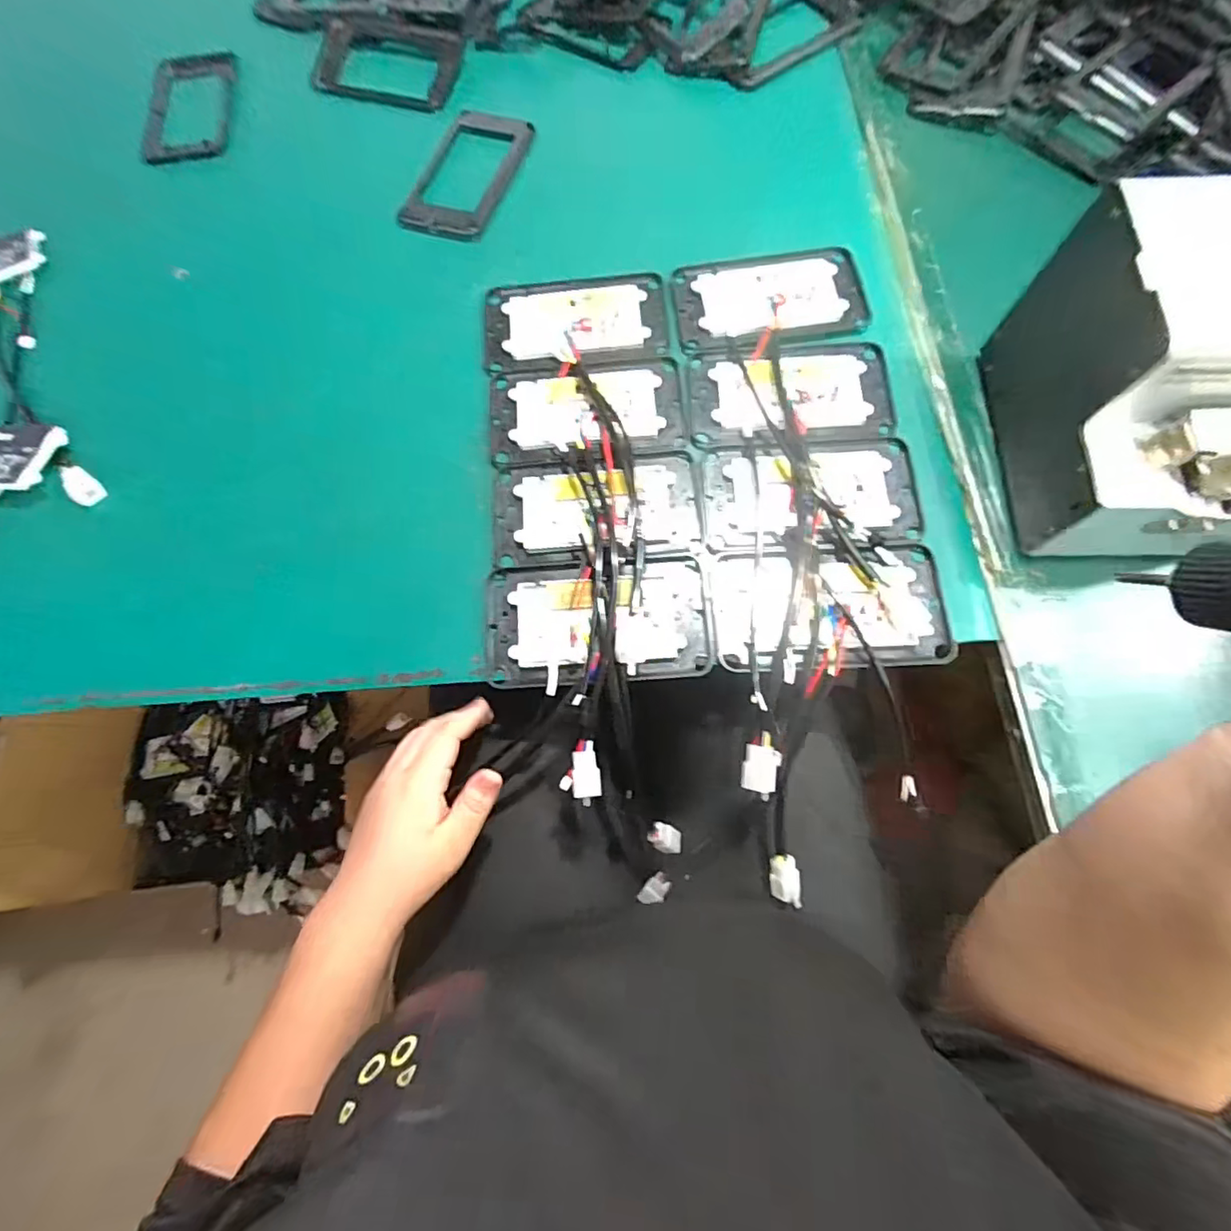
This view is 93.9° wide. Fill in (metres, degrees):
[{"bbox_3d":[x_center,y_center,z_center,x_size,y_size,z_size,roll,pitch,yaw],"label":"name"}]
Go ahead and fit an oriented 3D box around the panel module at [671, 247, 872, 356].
[{"bbox_3d":[0.128,-0.265,0.478,0.155,0.008,0.098,-9,72,-1],"label":"panel module"}]

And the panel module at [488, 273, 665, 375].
[{"bbox_3d":[-0.035,-0.248,0.480,0.151,0.008,0.095,-3,72,1],"label":"panel module"}]

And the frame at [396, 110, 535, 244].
[{"bbox_3d":[-0.139,-0.416,0.539,0.087,0.012,0.160,18,74,8],"label":"frame"}]

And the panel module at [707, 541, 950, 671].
[{"bbox_3d":[0.147,-0.008,0.392,0.155,0.016,0.087,-3,72,1],"label":"panel module"}]

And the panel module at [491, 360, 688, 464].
[{"bbox_3d":[-0.023,-0.161,0.448,0.152,0.012,0.089,-3,72,1],"label":"panel module"}]

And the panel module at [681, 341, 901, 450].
[{"bbox_3d":[0.137,-0.174,0.447,0.154,0.010,0.088,-3,72,1],"label":"panel module"}]

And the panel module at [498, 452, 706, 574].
[{"bbox_3d":[-0.016,-0.082,0.428,0.155,0.023,0.079,-4,72,1],"label":"panel module"}]

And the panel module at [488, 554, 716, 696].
[{"bbox_3d":[-0.012,0.001,0.396,0.155,0.015,0.087,-4,72,1],"label":"panel module"}]

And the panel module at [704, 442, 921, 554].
[{"bbox_3d":[0.142,-0.090,0.419,0.150,0.013,0.084,-4,72,1],"label":"panel module"}]

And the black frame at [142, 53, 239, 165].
[{"bbox_3d":[-0.435,-0.522,0.589,0.093,0.010,0.171,-7,72,0],"label":"black frame"}]

